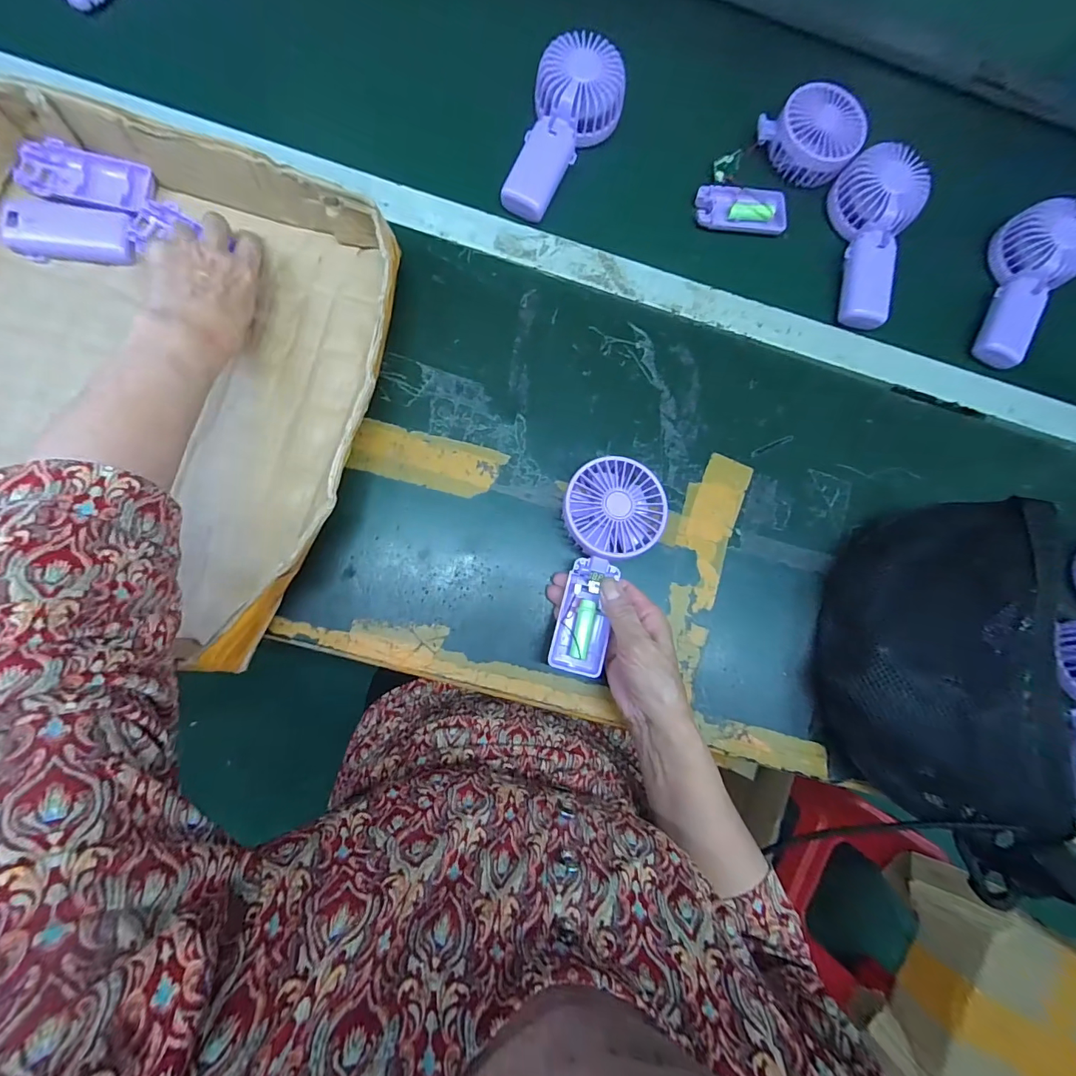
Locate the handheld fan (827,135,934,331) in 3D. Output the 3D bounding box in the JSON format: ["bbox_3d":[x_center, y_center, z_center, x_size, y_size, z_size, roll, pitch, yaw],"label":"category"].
[{"bbox_3d":[0.338,-0.308,0.455,0.077,0.036,0.173,14,82,-4],"label":"handheld fan"}]

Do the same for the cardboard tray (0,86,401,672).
[{"bbox_3d":[-0.323,-0.132,0.357,0.371,0.066,0.391,13,82,-4],"label":"cardboard tray"}]

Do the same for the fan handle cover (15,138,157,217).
[{"bbox_3d":[-0.383,-0.307,0.388,0.095,0.016,0.047,5,83,-5],"label":"fan handle cover"}]

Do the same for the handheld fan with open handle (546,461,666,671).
[{"bbox_3d":[0.054,0.023,0.385,0.082,0.031,0.181,15,88,-4],"label":"handheld fan with open handle"}]

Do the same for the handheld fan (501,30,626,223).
[{"bbox_3d":[0.029,-0.393,0.438,0.084,0.040,0.170,16,82,-4],"label":"handheld fan"}]

